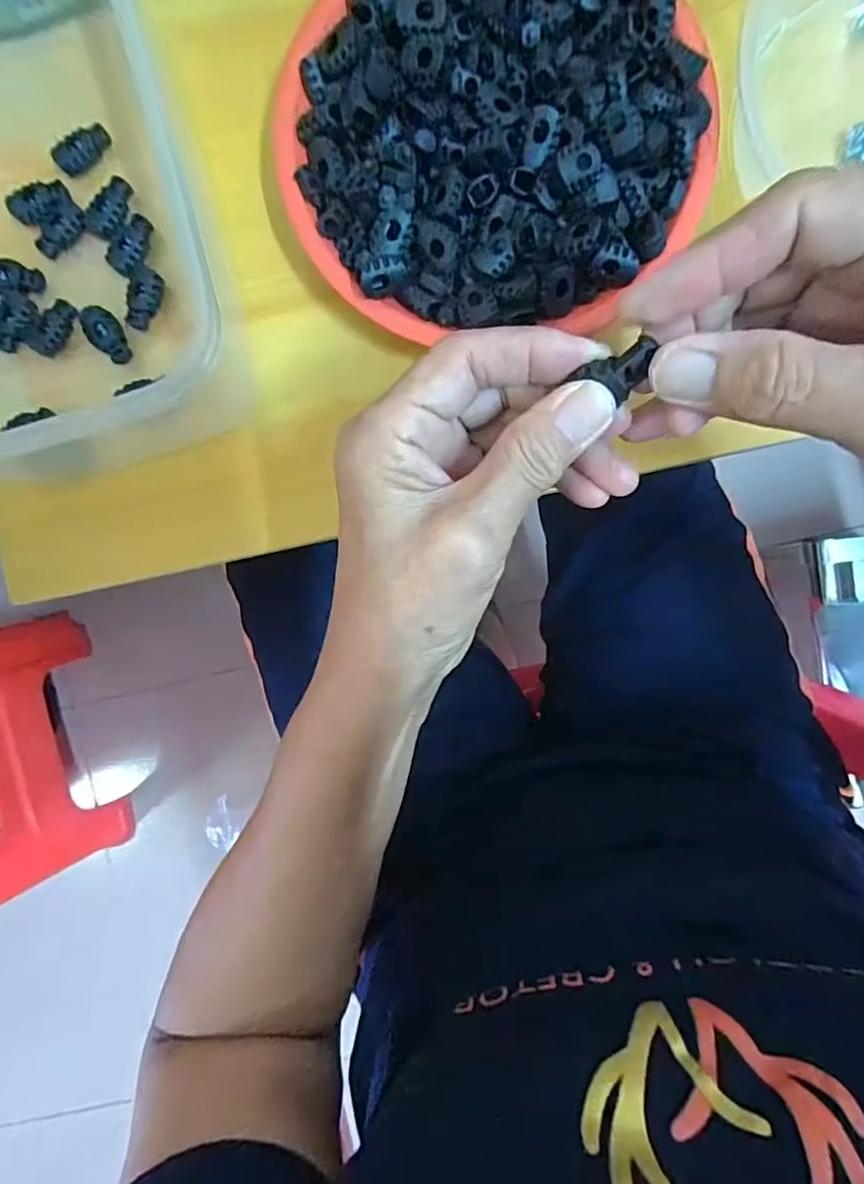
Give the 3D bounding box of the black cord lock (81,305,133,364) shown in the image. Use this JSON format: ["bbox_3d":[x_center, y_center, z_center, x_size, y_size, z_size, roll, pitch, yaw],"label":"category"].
[{"bbox_3d":[-0.162,-0.129,0.282,0.016,0.006,0.029,-42,89,2],"label":"black cord lock"}]

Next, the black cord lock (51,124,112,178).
[{"bbox_3d":[-0.172,-0.218,0.277,0.029,0.009,0.010,-38,89,2],"label":"black cord lock"}]

